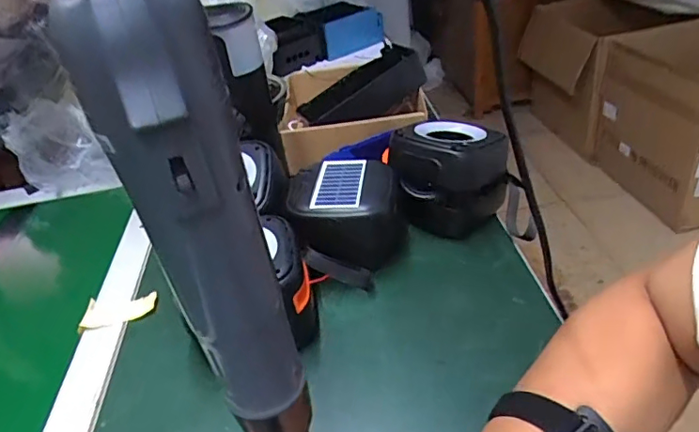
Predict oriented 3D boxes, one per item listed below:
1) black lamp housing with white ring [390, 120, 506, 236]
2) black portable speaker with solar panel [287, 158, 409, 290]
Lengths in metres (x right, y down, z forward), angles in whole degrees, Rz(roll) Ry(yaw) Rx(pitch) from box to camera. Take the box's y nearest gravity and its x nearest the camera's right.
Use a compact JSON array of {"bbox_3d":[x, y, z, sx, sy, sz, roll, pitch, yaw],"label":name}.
[{"bbox_3d":[0.115,-0.040,0.583,0.108,0.108,0.093,6,37,21],"label":"black lamp housing with white ring"},{"bbox_3d":[-0.002,0.009,0.545,0.108,0.090,0.121,-7,34,3],"label":"black portable speaker with solar panel"}]

